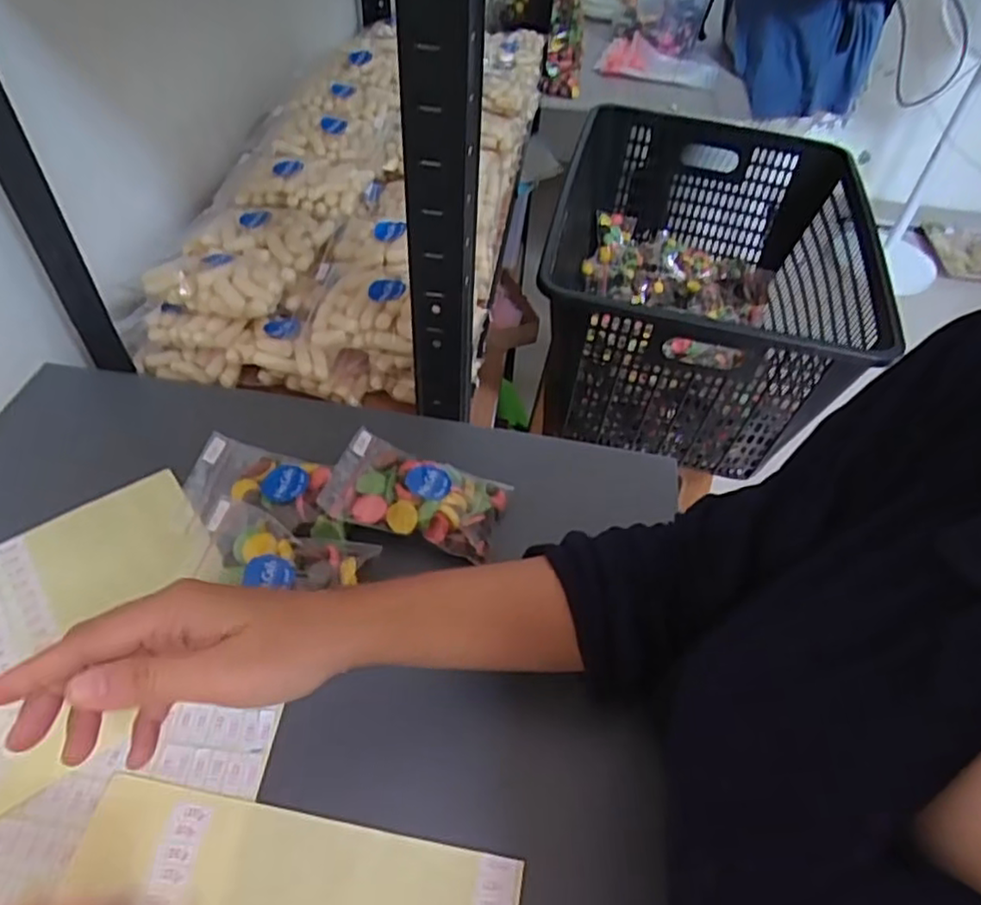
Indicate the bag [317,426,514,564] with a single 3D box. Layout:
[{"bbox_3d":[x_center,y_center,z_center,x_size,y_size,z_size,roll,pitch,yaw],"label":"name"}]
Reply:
[{"bbox_3d":[-0.049,0.029,0.442,0.108,0.034,0.073,15,50,8],"label":"bag"}]

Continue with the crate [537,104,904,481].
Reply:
[{"bbox_3d":[0.309,-0.274,1.063,0.439,0.282,0.621,9,49,4],"label":"crate"}]

